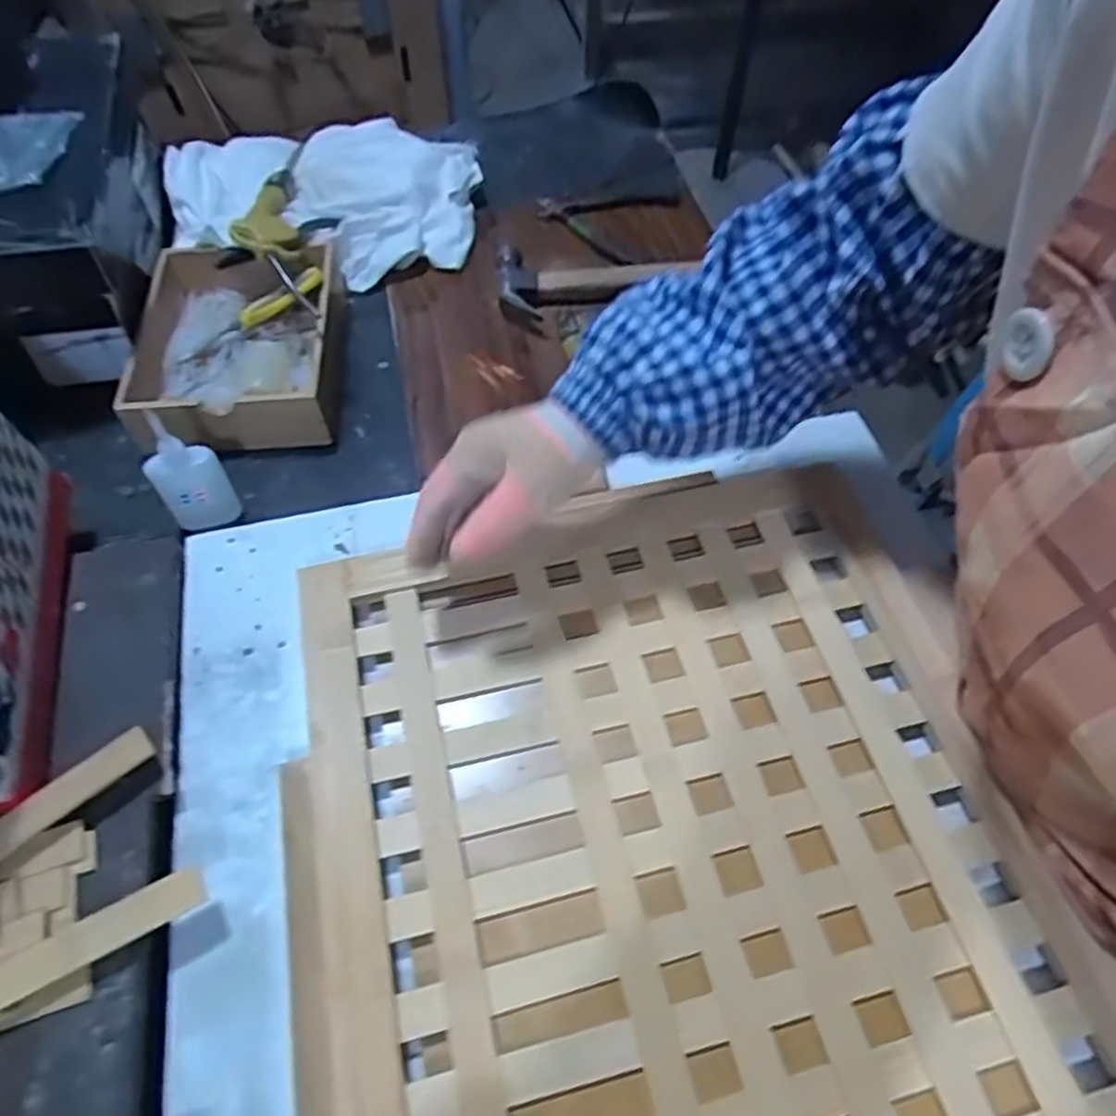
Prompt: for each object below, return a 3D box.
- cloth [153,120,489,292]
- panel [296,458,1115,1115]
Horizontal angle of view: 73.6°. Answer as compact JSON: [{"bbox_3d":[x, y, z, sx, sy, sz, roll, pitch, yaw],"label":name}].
[{"bbox_3d":[-0.237,-0.382,0.757,0.307,0.058,0.249,-13,57,-8],"label":"cloth"},{"bbox_3d":[0.070,0.145,0.426,0.402,0.024,0.431,-12,60,-8],"label":"panel"}]

